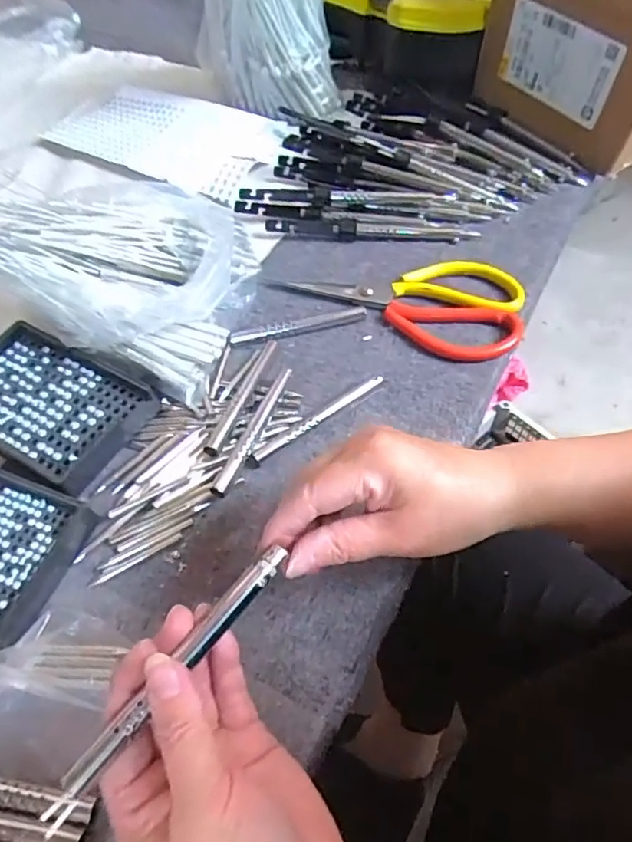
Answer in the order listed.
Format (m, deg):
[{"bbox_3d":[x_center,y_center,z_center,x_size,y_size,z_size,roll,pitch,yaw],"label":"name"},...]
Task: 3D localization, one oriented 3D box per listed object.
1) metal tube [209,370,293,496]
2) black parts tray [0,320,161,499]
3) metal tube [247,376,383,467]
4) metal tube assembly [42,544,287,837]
[{"bbox_3d":[-0.044,0.005,0.387,0.010,0.007,0.115,18,57,14],"label":"metal tube"},{"bbox_3d":[-0.193,-0.016,0.392,0.140,0.022,0.088,24,59,17],"label":"black parts tray"},{"bbox_3d":[0.000,-0.001,0.391,0.114,0.011,0.009,-32,60,-19],"label":"metal tube"},{"bbox_3d":[-0.060,0.105,0.233,0.013,0.008,0.129,32,61,22],"label":"metal tube assembly"}]

